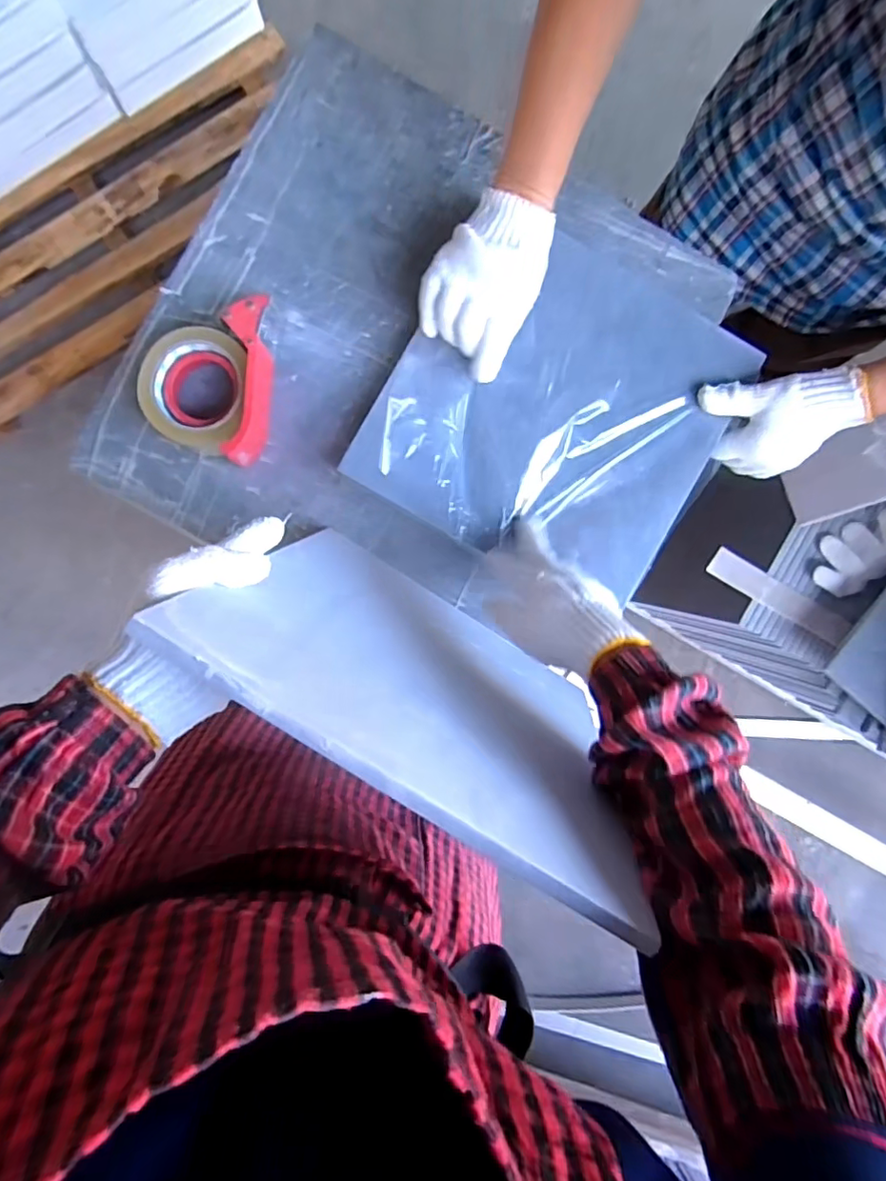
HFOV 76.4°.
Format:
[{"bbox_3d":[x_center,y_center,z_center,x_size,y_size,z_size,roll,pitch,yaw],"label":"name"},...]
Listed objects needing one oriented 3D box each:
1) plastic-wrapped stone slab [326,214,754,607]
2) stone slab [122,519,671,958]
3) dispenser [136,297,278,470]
[{"bbox_3d":[0.120,-0.184,0.537,0.298,0.033,0.330,30,86,-3],"label":"plastic-wrapped stone slab"},{"bbox_3d":[-0.006,0.058,0.406,0.288,0.286,0.015,33,105,-2],"label":"stone slab"},{"bbox_3d":[-0.217,-0.199,0.524,0.109,0.059,0.144,12,90,-2],"label":"dispenser"}]

